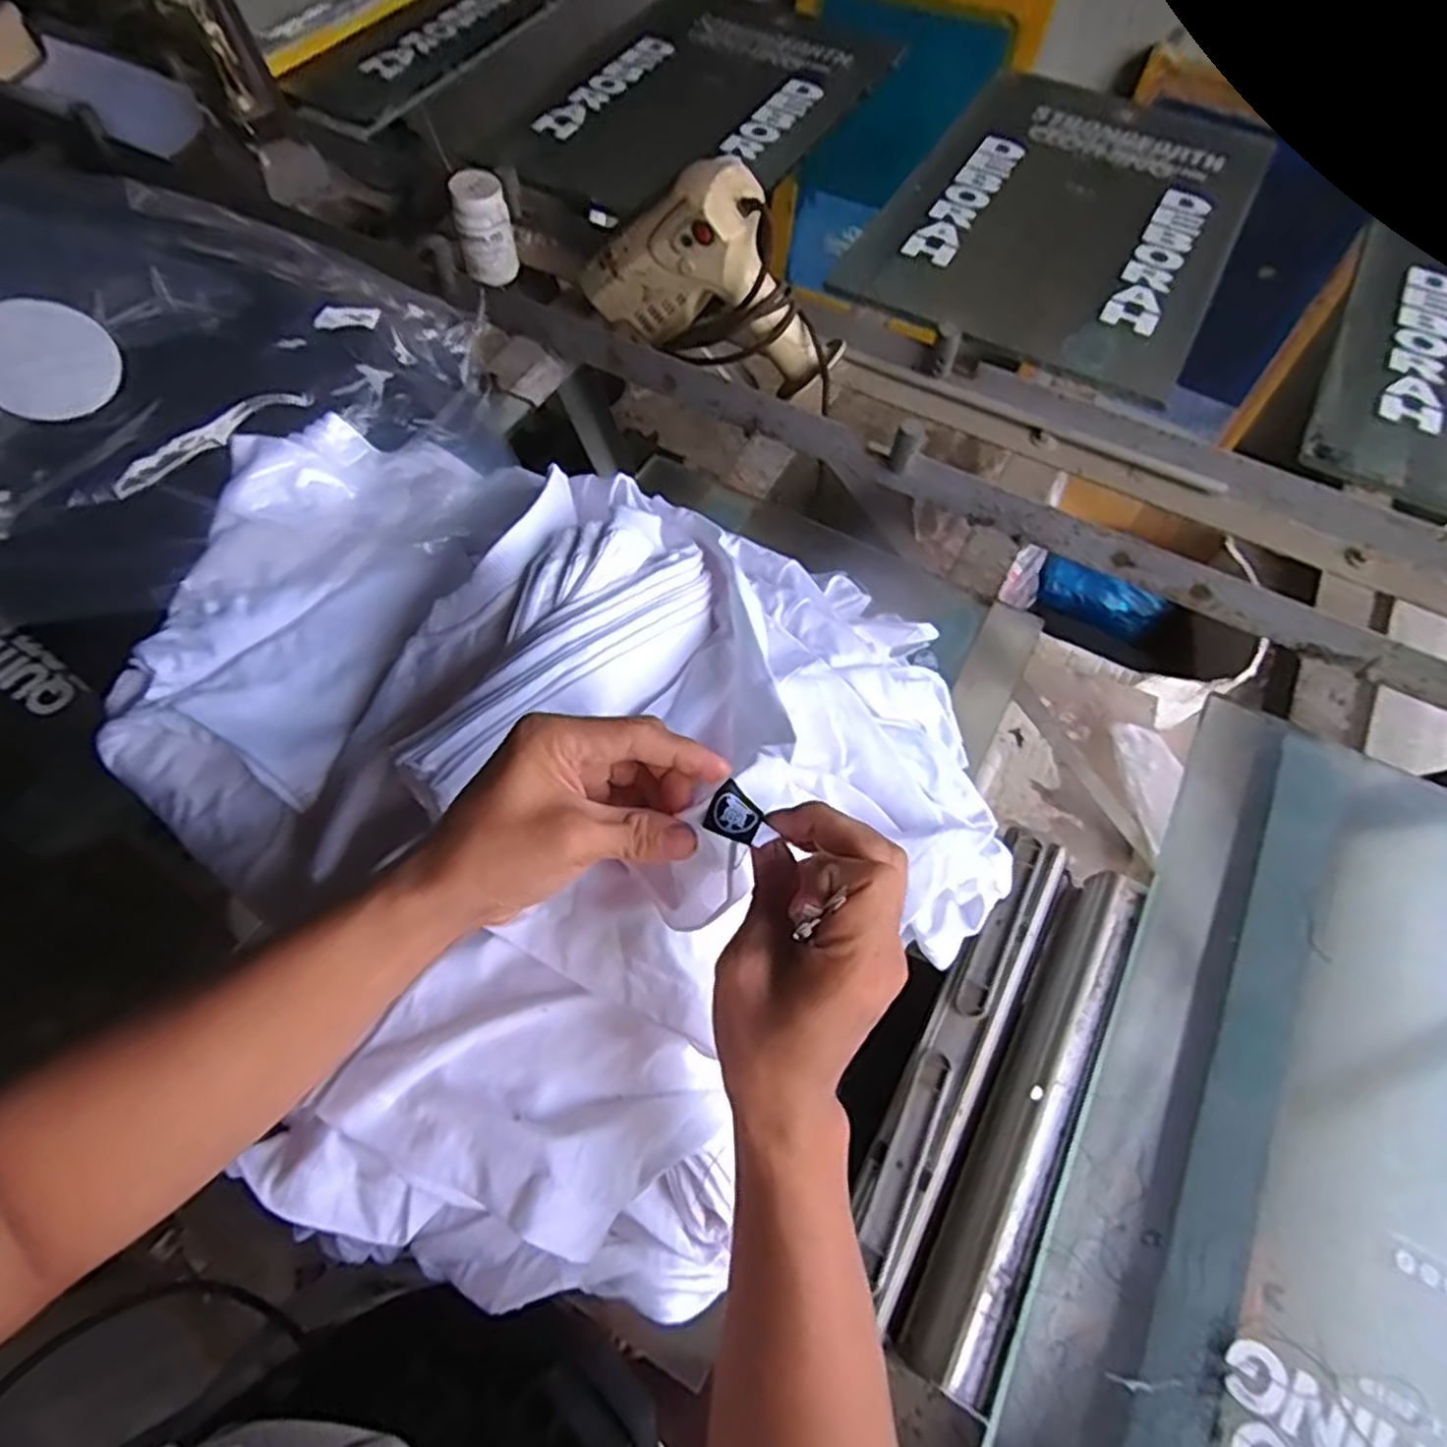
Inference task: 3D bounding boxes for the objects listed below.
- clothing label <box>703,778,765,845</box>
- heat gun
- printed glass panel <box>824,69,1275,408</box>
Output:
[{"bbox_3d":[0.006,0.038,0.331,0.023,0.008,0.024,25,64,10],"label":"clothing label"},{"bbox_3d":[-0.017,-0.440,0.770,0.286,0.177,0.070,24,64,11],"label":"heat gun"},{"bbox_3d":[0.451,-0.676,1.003,0.398,0.014,0.654,27,65,13],"label":"printed glass panel"}]

